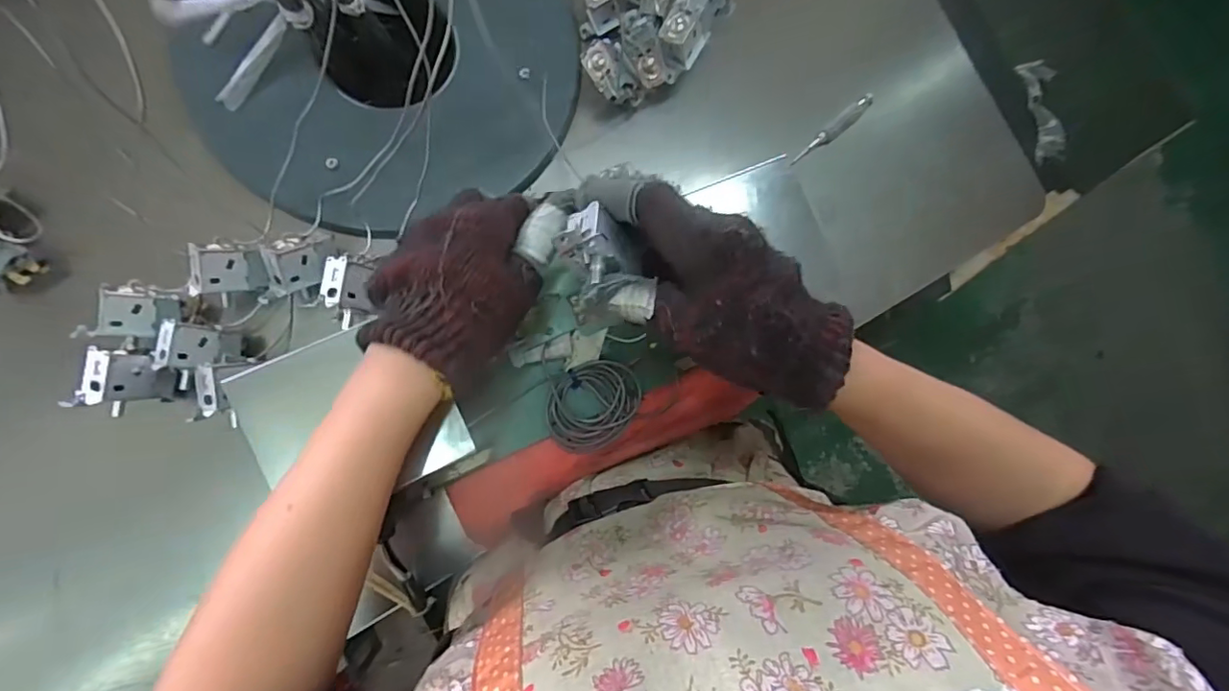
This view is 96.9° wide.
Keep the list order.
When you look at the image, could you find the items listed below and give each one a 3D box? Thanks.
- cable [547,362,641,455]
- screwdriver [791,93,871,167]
[{"bbox_3d":[-0.017,0.049,0.450,0.081,0.012,0.067,-33,91,-9],"label":"cable"},{"bbox_3d":[0.204,-0.201,0.509,0.094,0.017,0.014,-40,92,-9],"label":"screwdriver"}]

